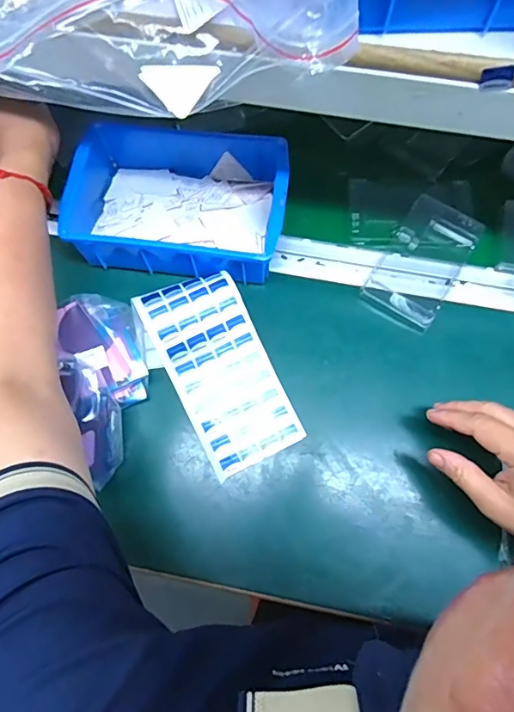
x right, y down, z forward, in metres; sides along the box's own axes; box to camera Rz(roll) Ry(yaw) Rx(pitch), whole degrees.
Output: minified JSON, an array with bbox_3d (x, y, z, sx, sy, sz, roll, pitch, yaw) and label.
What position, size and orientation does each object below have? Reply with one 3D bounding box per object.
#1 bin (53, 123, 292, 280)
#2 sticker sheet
[{"bbox_3d":[-0.074,-0.155,0.485,0.204,0.058,0.146,9,74,4],"label":"bin"},{"bbox_3d":[-0.033,0.013,0.453,0.090,0.012,0.179,-26,92,-9],"label":"sticker sheet"}]

